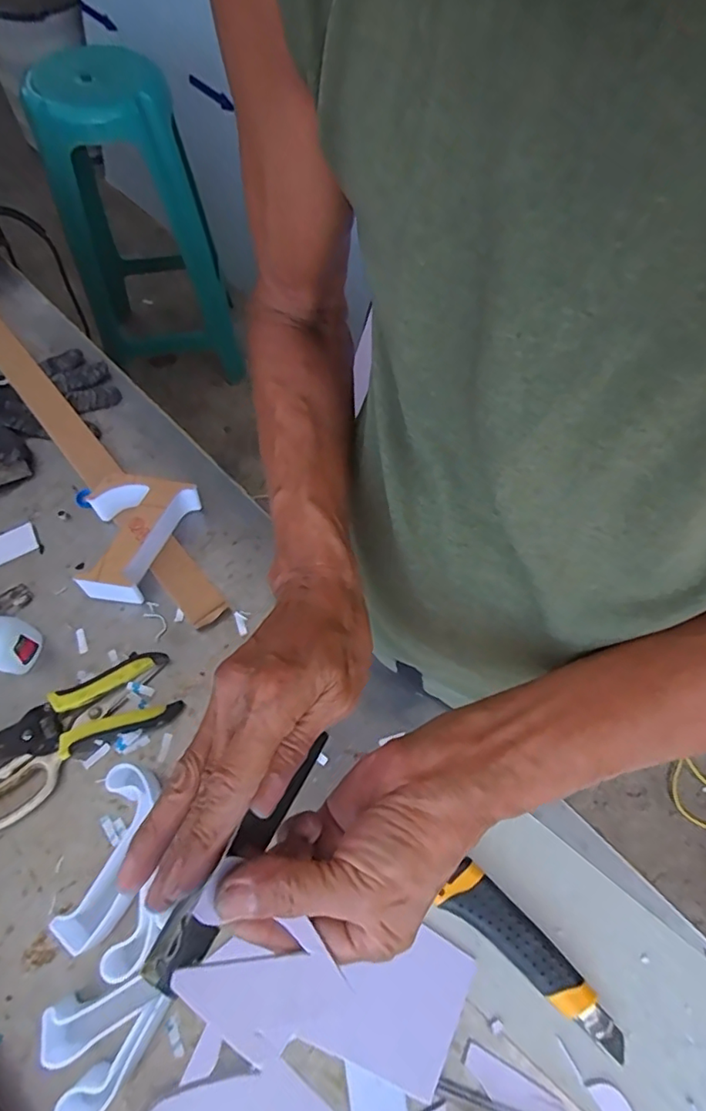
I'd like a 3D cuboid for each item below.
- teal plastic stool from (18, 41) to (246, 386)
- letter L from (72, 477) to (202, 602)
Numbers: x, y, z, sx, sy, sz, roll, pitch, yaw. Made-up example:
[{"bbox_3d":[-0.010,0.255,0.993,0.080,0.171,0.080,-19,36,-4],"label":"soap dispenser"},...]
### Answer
[{"bbox_3d":[-0.531,-0.828,1.402,0.357,0.673,0.373,-10,64,-10],"label":"teal plastic stool"},{"bbox_3d":[-0.225,-0.023,0.544,0.085,0.049,0.134,20,64,7],"label":"letter L"}]

